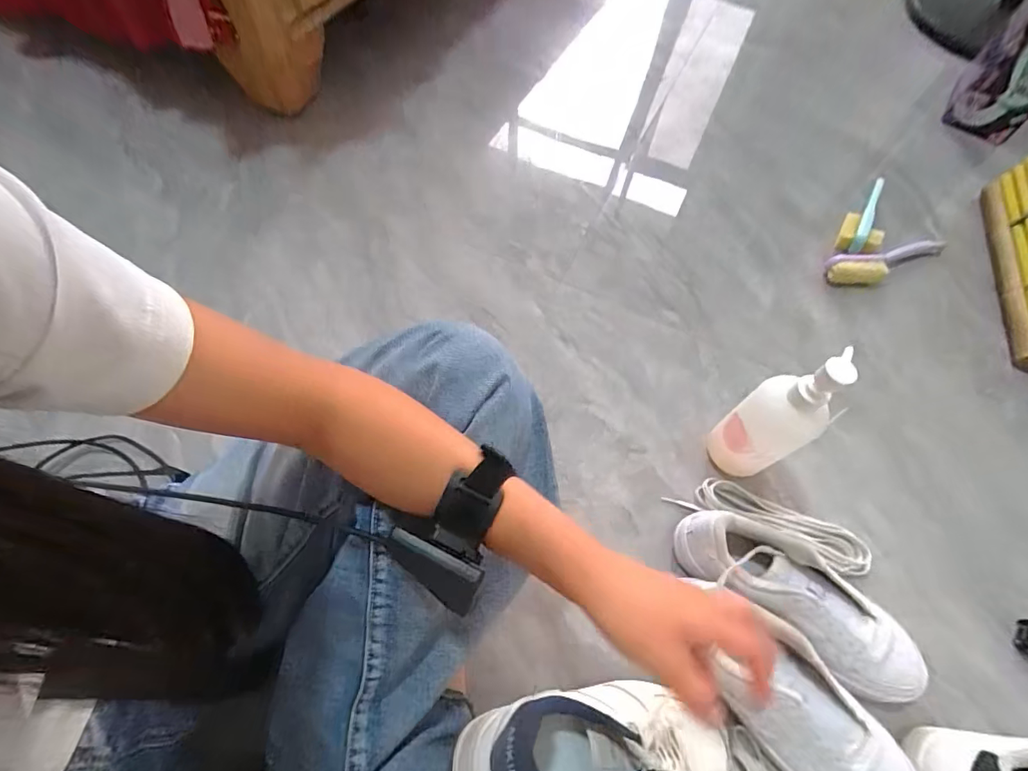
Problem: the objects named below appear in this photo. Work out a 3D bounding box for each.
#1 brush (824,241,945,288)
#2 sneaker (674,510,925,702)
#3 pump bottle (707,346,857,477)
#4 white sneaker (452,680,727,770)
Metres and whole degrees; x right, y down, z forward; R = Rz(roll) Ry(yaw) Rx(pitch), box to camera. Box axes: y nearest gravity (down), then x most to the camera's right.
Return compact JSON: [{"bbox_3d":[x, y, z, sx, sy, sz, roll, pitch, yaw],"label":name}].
[{"bbox_3d":[0.596,-0.196,0.759,0.234,0.036,0.062,-13,64,-9],"label":"brush"},{"bbox_3d":[0.289,0.215,0.488,0.250,0.090,0.089,33,66,13],"label":"sneaker"},{"bbox_3d":[0.272,0.039,0.511,0.056,0.216,0.067,-11,64,-8],"label":"pump bottle"},{"bbox_3d":[0.077,0.286,0.368,0.229,0.093,0.085,15,60,-25],"label":"white sneaker"}]

